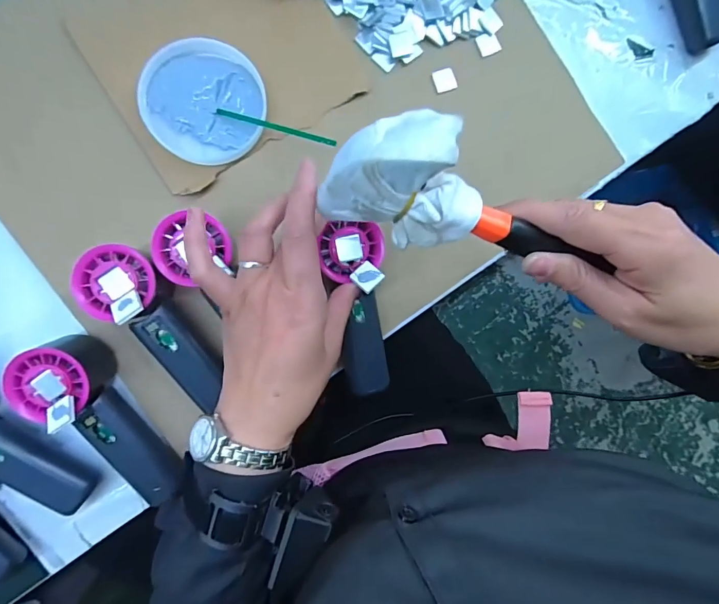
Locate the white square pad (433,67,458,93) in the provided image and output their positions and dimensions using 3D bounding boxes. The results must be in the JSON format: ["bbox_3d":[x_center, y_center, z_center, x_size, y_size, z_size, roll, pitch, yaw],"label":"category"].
[{"bbox_3d":[0.081,-0.211,0.386,0.020,0.004,0.020,-19,91,-7],"label":"white square pad"}]

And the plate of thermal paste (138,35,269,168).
[{"bbox_3d":[-0.131,-0.171,0.345,0.098,0.016,0.096,0,89,-7],"label":"plate of thermal paste"}]

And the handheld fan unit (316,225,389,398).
[{"bbox_3d":[0.001,0.007,0.337,0.047,0.029,0.142,-9,109,-8],"label":"handheld fan unit"}]

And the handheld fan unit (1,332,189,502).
[{"bbox_3d":[-0.202,0.097,0.325,0.060,0.064,0.154,-37,106,-8],"label":"handheld fan unit"}]

